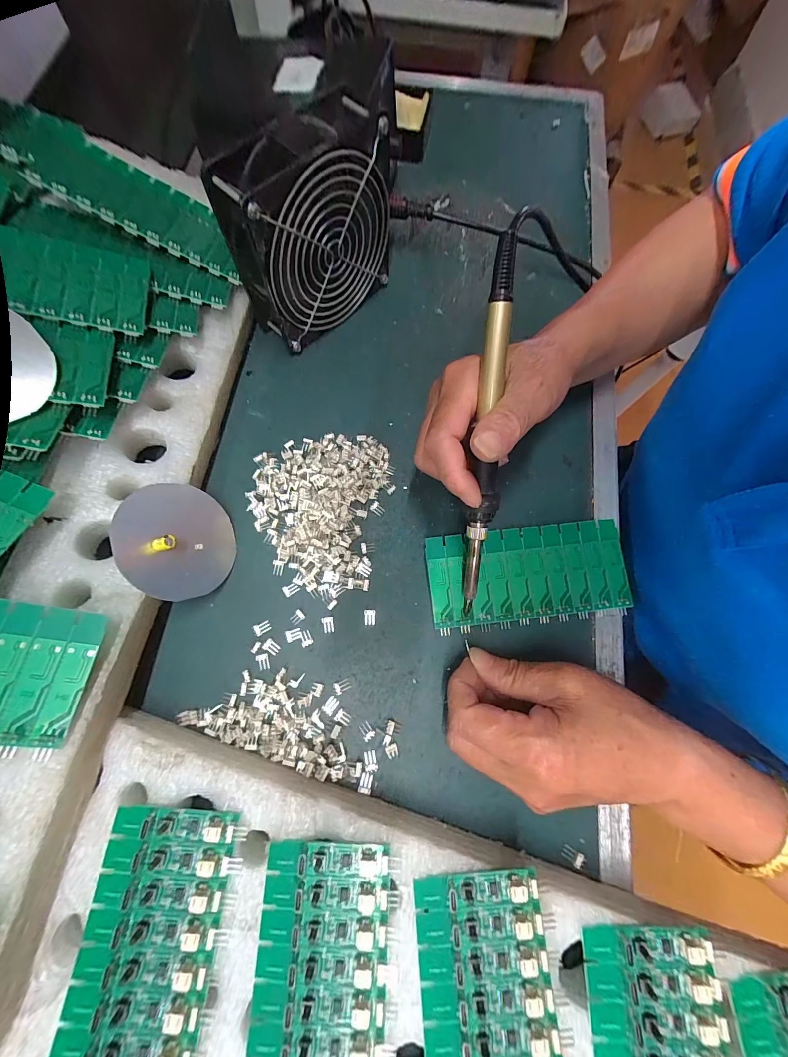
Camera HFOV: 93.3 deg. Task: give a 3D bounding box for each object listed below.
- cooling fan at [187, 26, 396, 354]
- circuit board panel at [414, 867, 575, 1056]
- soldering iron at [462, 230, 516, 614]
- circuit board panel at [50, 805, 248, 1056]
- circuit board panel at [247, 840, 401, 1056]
[{"bbox_3d":[-0.056,-0.212,0.277,0.120,0.123,0.045,-41,77,-13],"label":"cooling fan"},{"bbox_3d":[0.049,0.241,0.168,0.067,0.010,0.136,-3,73,-3],"label":"circuit board panel"},{"bbox_3d":[0.053,-0.046,0.212,0.014,0.015,0.205,1,107,-1],"label":"soldering iron"},{"bbox_3d":[-0.118,0.213,0.173,0.065,0.012,0.138,6,73,0],"label":"circuit board panel"},{"bbox_3d":[-0.034,0.229,0.171,0.066,0.009,0.136,3,73,-1],"label":"circuit board panel"}]

